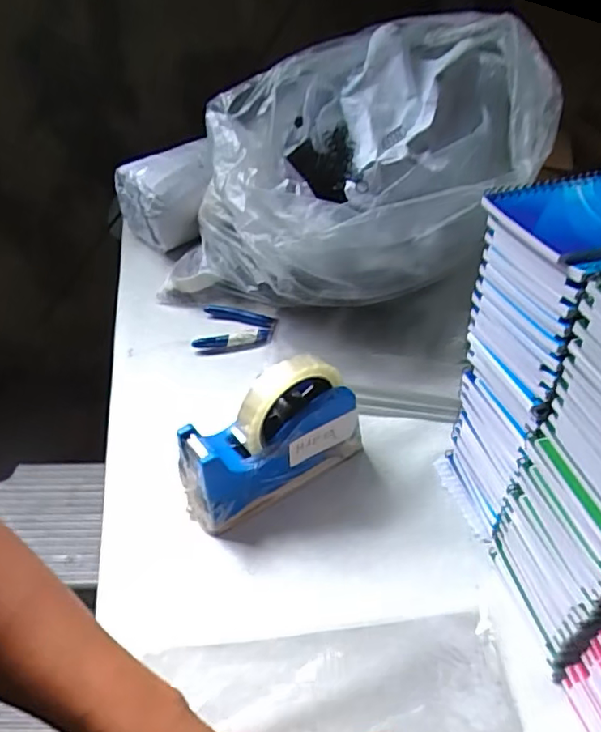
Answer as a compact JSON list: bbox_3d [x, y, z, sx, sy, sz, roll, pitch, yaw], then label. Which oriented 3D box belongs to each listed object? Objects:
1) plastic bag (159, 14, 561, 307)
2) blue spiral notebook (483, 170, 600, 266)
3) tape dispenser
[{"bbox_3d":[0.041,-0.208,0.642,0.416,0.252,0.242,-5,43,-3],"label":"plastic bag"},{"bbox_3d":[0.191,-0.097,0.352,0.128,0.009,0.087,-14,44,-12],"label":"blue spiral notebook"},{"bbox_3d":[-0.024,0.061,0.482,0.157,0.122,0.047,-23,47,-21],"label":"tape dispenser"}]

